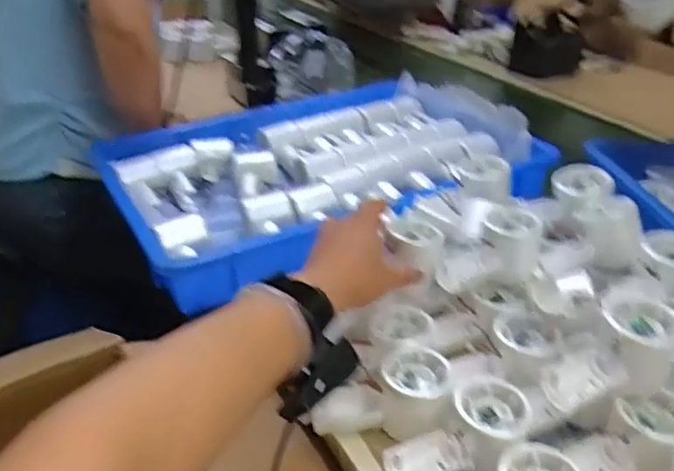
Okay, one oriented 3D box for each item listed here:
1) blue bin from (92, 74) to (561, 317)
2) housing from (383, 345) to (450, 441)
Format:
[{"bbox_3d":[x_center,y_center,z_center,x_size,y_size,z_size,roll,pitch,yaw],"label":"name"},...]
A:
[{"bbox_3d":[-0.018,-0.098,0.843,0.550,0.102,0.378,-14,34,-23],"label":"blue bin"},{"bbox_3d":[0.065,0.131,0.496,0.055,0.047,0.057,3,31,2],"label":"housing"}]

